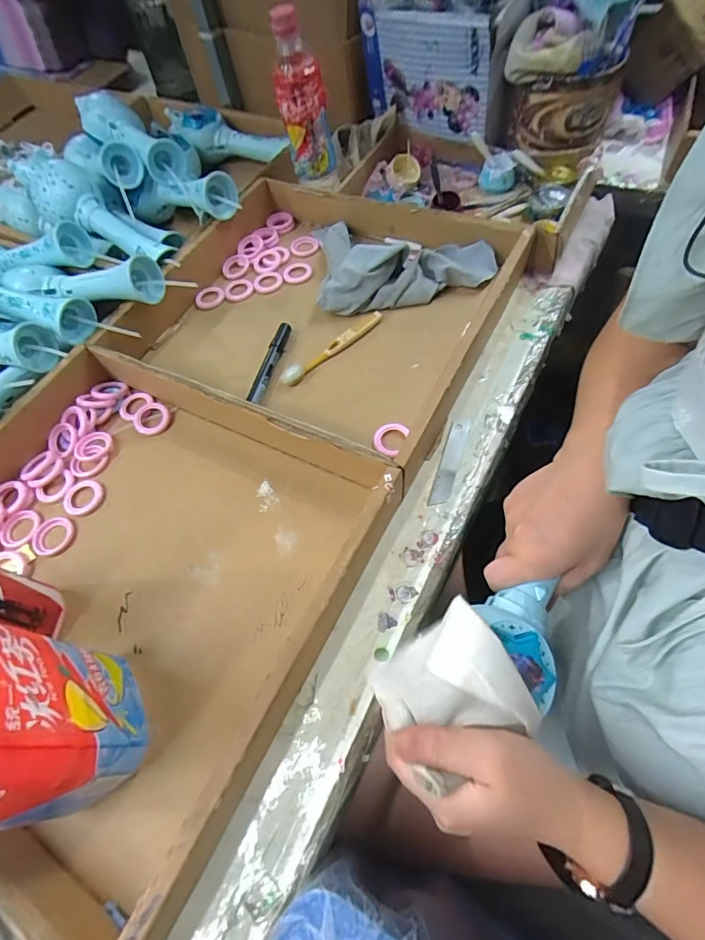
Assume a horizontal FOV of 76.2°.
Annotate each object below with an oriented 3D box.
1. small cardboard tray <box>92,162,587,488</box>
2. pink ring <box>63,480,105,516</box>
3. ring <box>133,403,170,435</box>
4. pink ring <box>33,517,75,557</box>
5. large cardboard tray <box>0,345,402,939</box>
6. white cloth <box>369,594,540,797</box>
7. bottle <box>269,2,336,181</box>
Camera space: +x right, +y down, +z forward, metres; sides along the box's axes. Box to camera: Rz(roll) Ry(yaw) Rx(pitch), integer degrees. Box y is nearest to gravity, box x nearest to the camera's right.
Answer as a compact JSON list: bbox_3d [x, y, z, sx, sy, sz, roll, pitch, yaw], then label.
[{"bbox_3d":[-0.026,-0.203,0.513,0.392,0.057,0.392,26,65,17],"label":"small cardboard tray"},{"bbox_3d":[-0.261,0.026,0.436,0.039,0.004,0.037,-2,60,3],"label":"pink ring"},{"bbox_3d":[-0.213,-0.055,0.472,0.037,0.007,0.034,-2,60,3],"label":"ring"},{"bbox_3d":[-0.278,0.062,0.418,0.038,0.004,0.037,-2,60,3],"label":"pink ring"},{"bbox_3d":[-0.198,0.071,0.371,0.368,0.067,0.340,24,65,16],"label":"large cardboard tray"},{"bbox_3d":[0.061,0.138,0.281,0.081,0.035,0.077,-33,63,-14],"label":"white cloth"},{"bbox_3d":[-0.061,-0.466,0.568,0.066,0.164,0.055,-7,60,2],"label":"bottle"}]

